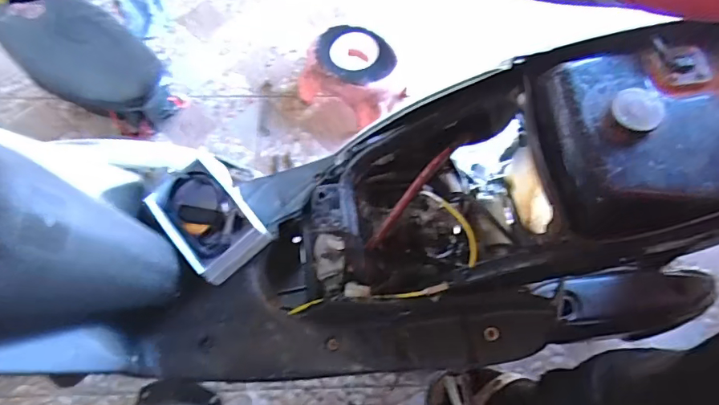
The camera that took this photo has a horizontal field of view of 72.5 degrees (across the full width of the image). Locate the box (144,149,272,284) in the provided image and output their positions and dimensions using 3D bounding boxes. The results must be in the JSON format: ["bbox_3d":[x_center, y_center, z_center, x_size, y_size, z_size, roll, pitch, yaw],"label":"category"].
[{"bbox_3d":[-0.300,0.032,0.987,0.162,0.073,0.229,-37,72,-19],"label":"box"}]

